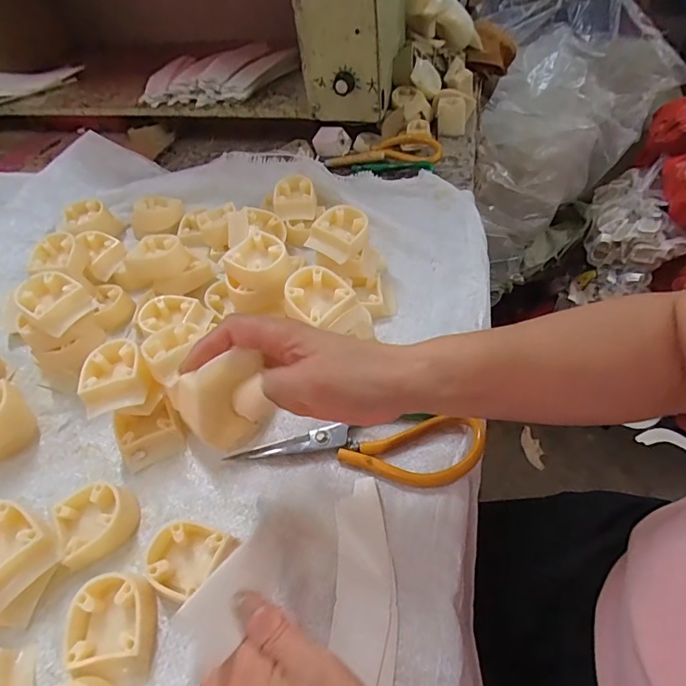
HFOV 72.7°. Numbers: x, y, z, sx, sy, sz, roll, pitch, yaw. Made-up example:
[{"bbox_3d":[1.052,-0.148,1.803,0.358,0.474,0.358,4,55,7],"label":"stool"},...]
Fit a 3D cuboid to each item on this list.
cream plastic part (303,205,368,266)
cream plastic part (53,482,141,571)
[{"bbox_3d":[-0.003,-0.108,0.450,0.045,0.026,0.051,23,56,23],"label":"cream plastic part"},{"bbox_3d":[-0.175,0.124,0.331,0.050,0.020,0.048,-30,54,-18],"label":"cream plastic part"}]

